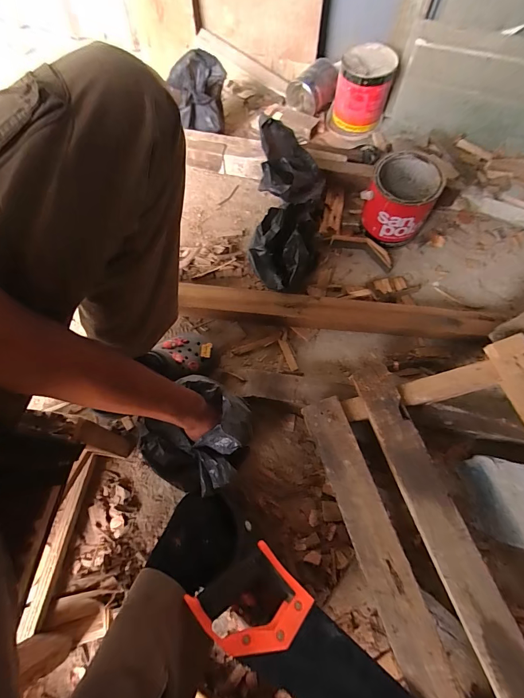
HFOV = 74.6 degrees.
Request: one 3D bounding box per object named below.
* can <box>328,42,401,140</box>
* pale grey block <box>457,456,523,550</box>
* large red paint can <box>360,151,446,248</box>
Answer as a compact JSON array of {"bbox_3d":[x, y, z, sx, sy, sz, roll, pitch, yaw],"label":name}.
[{"bbox_3d":[0.290,-0.748,1.008,0.154,0.166,0.150,17,66,7],"label":"can"},{"bbox_3d":[0.422,0.260,0.590,0.120,0.067,0.139,-1,65,-1],"label":"pale grey block"},{"bbox_3d":[0.322,-0.347,0.821,0.147,0.158,0.151,18,66,8],"label":"large red paint can"}]

